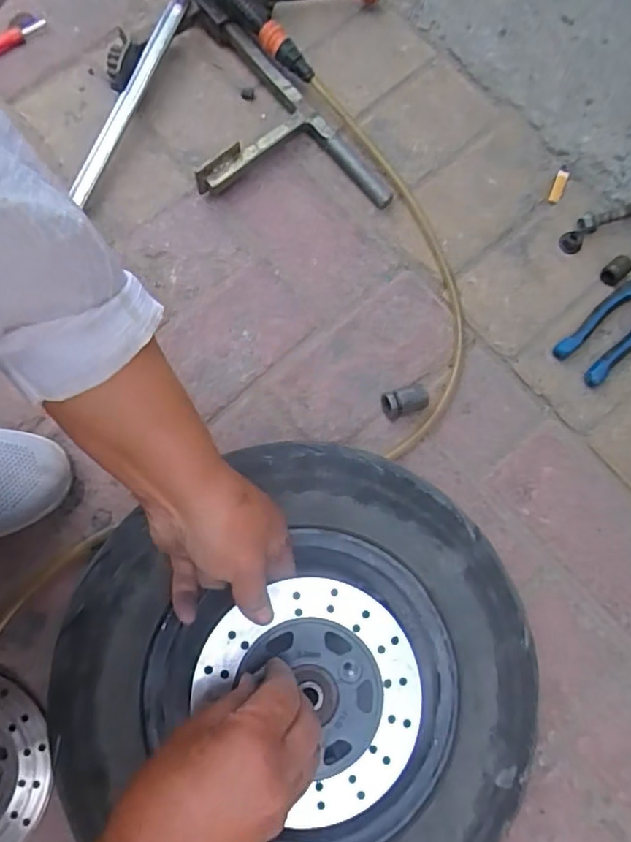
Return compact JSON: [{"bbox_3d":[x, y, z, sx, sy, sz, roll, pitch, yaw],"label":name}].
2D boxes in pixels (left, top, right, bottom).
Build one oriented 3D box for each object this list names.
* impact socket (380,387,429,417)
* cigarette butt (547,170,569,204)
[{"bbox_3d":[0.083,-0.018,0.525,0.042,0.017,0.022,-14,78,-4],"label":"impact socket"},{"bbox_3d":[0.254,-0.245,0.597,0.012,0.006,0.038,21,78,4],"label":"cigarette butt"}]

